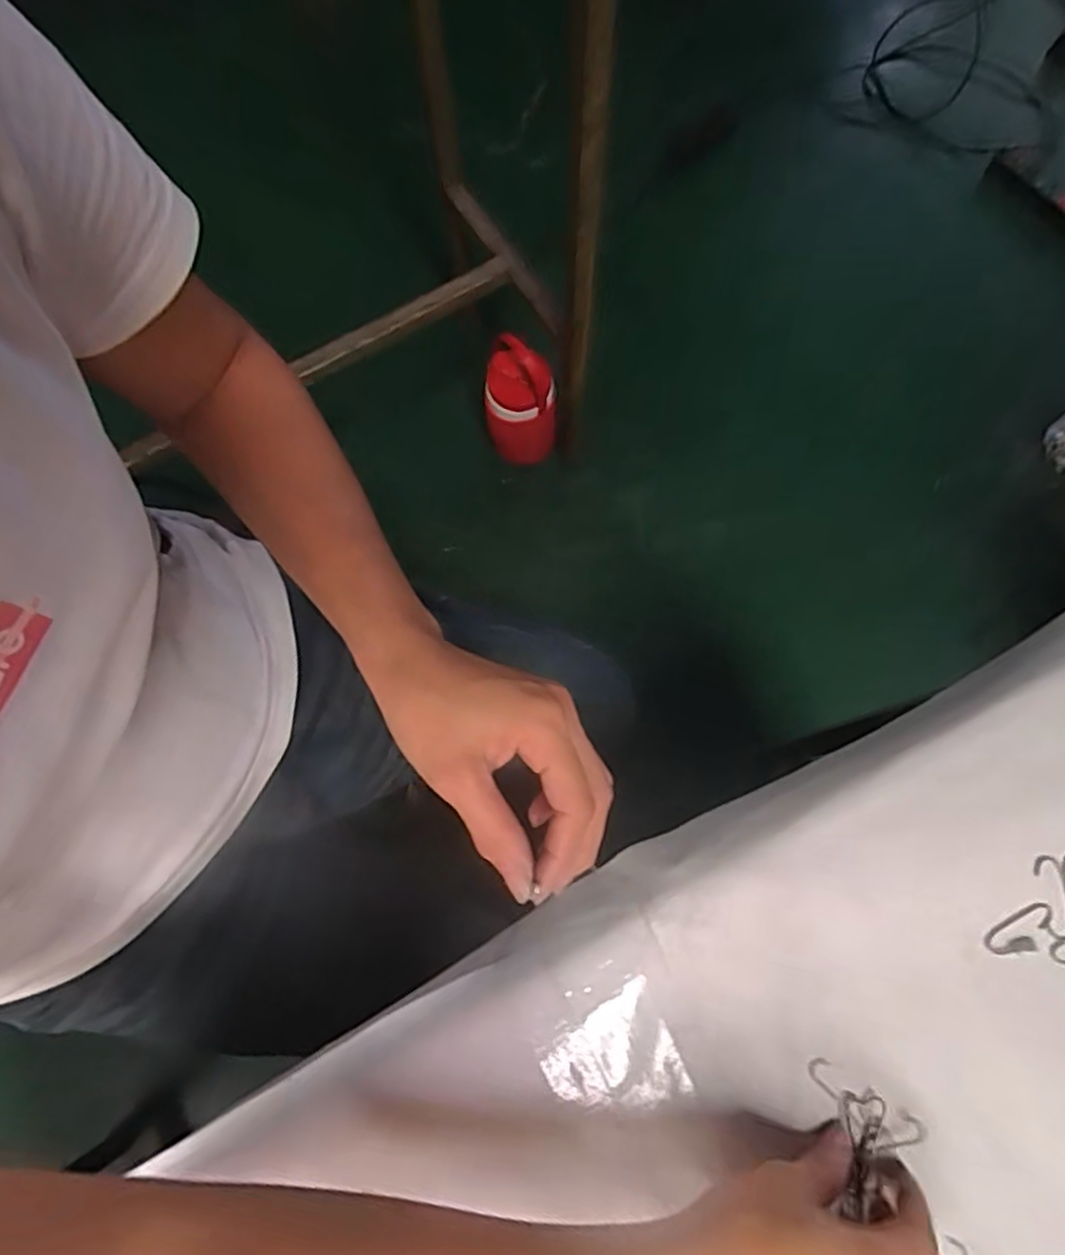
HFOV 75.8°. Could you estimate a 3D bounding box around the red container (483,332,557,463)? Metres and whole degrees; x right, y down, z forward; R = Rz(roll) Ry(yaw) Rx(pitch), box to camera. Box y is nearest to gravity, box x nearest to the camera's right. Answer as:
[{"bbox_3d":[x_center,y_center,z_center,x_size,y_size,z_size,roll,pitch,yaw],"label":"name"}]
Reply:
[{"bbox_3d":[-0.019,-0.386,1.218,0.127,0.246,0.102,17,75,6],"label":"red container"}]

